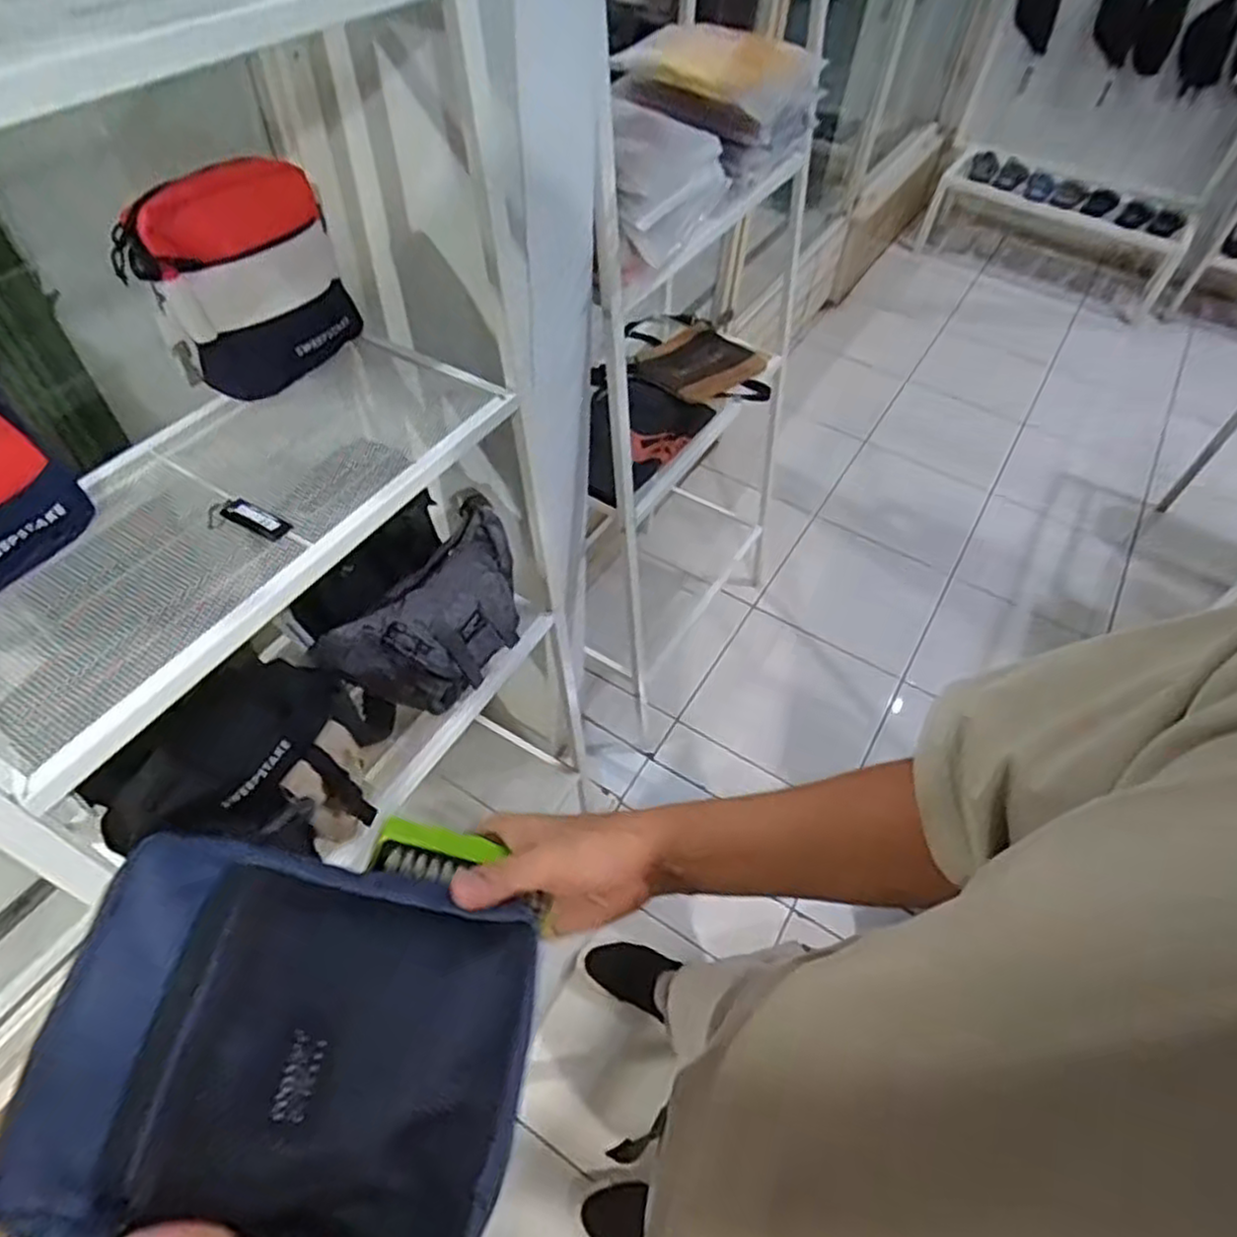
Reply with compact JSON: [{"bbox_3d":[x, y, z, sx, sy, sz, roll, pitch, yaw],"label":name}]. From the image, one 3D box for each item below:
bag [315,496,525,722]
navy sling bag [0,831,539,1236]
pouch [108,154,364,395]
[{"bbox_3d":[-0.226,0.000,0.929,0.166,0.110,0.296,52,53,-22],"label":"bag"},{"bbox_3d":[-0.144,0.189,0.319,0.200,0.054,0.159,6,52,1],"label":"navy sling bag"},{"bbox_3d":[-0.341,-0.313,0.688,0.187,0.168,0.078,-32,61,-25],"label":"pouch"}]

